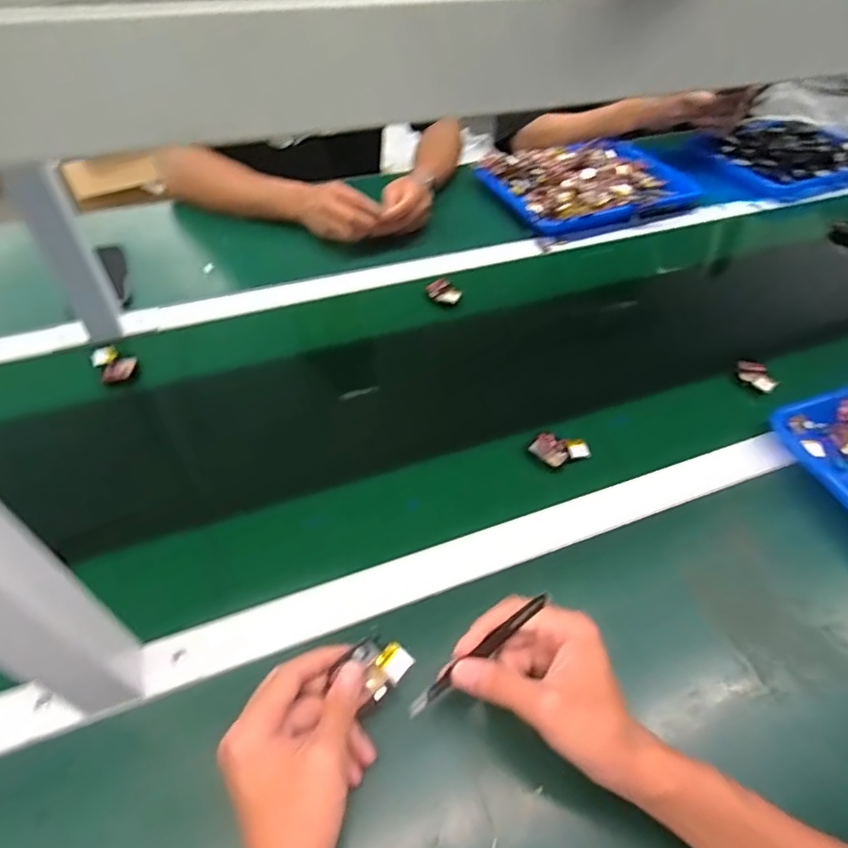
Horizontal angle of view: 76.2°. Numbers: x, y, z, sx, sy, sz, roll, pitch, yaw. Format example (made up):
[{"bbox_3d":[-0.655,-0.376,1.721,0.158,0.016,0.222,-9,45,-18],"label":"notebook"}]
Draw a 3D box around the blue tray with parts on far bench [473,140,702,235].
[{"bbox_3d":[0.283,-0.412,0.933,0.339,0.058,0.230,-16,51,-16],"label":"blue tray with parts on far bench"}]

